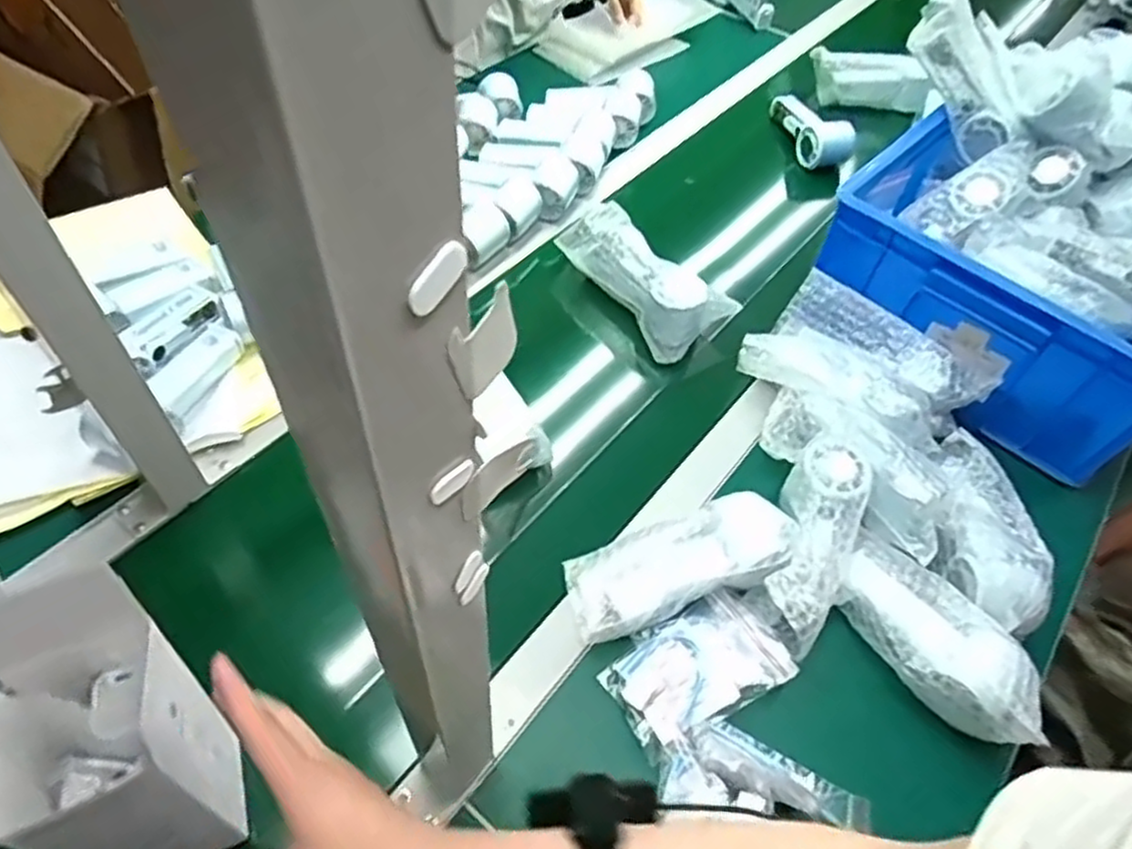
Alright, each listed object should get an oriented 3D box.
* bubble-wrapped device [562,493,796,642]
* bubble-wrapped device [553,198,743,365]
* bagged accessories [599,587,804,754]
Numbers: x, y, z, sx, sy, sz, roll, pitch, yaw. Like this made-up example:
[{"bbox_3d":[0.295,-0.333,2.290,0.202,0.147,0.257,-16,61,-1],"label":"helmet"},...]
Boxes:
[{"bbox_3d":[0.089,0.110,0.589,0.183,0.050,0.076,-13,56,-15],"label":"bubble-wrapped device"},{"bbox_3d":[0.089,-0.166,0.803,0.090,0.071,0.190,-30,61,-25],"label":"bubble-wrapped device"},{"bbox_3d":[0.100,0.186,0.561,0.131,0.026,0.084,-21,58,-20],"label":"bagged accessories"}]

